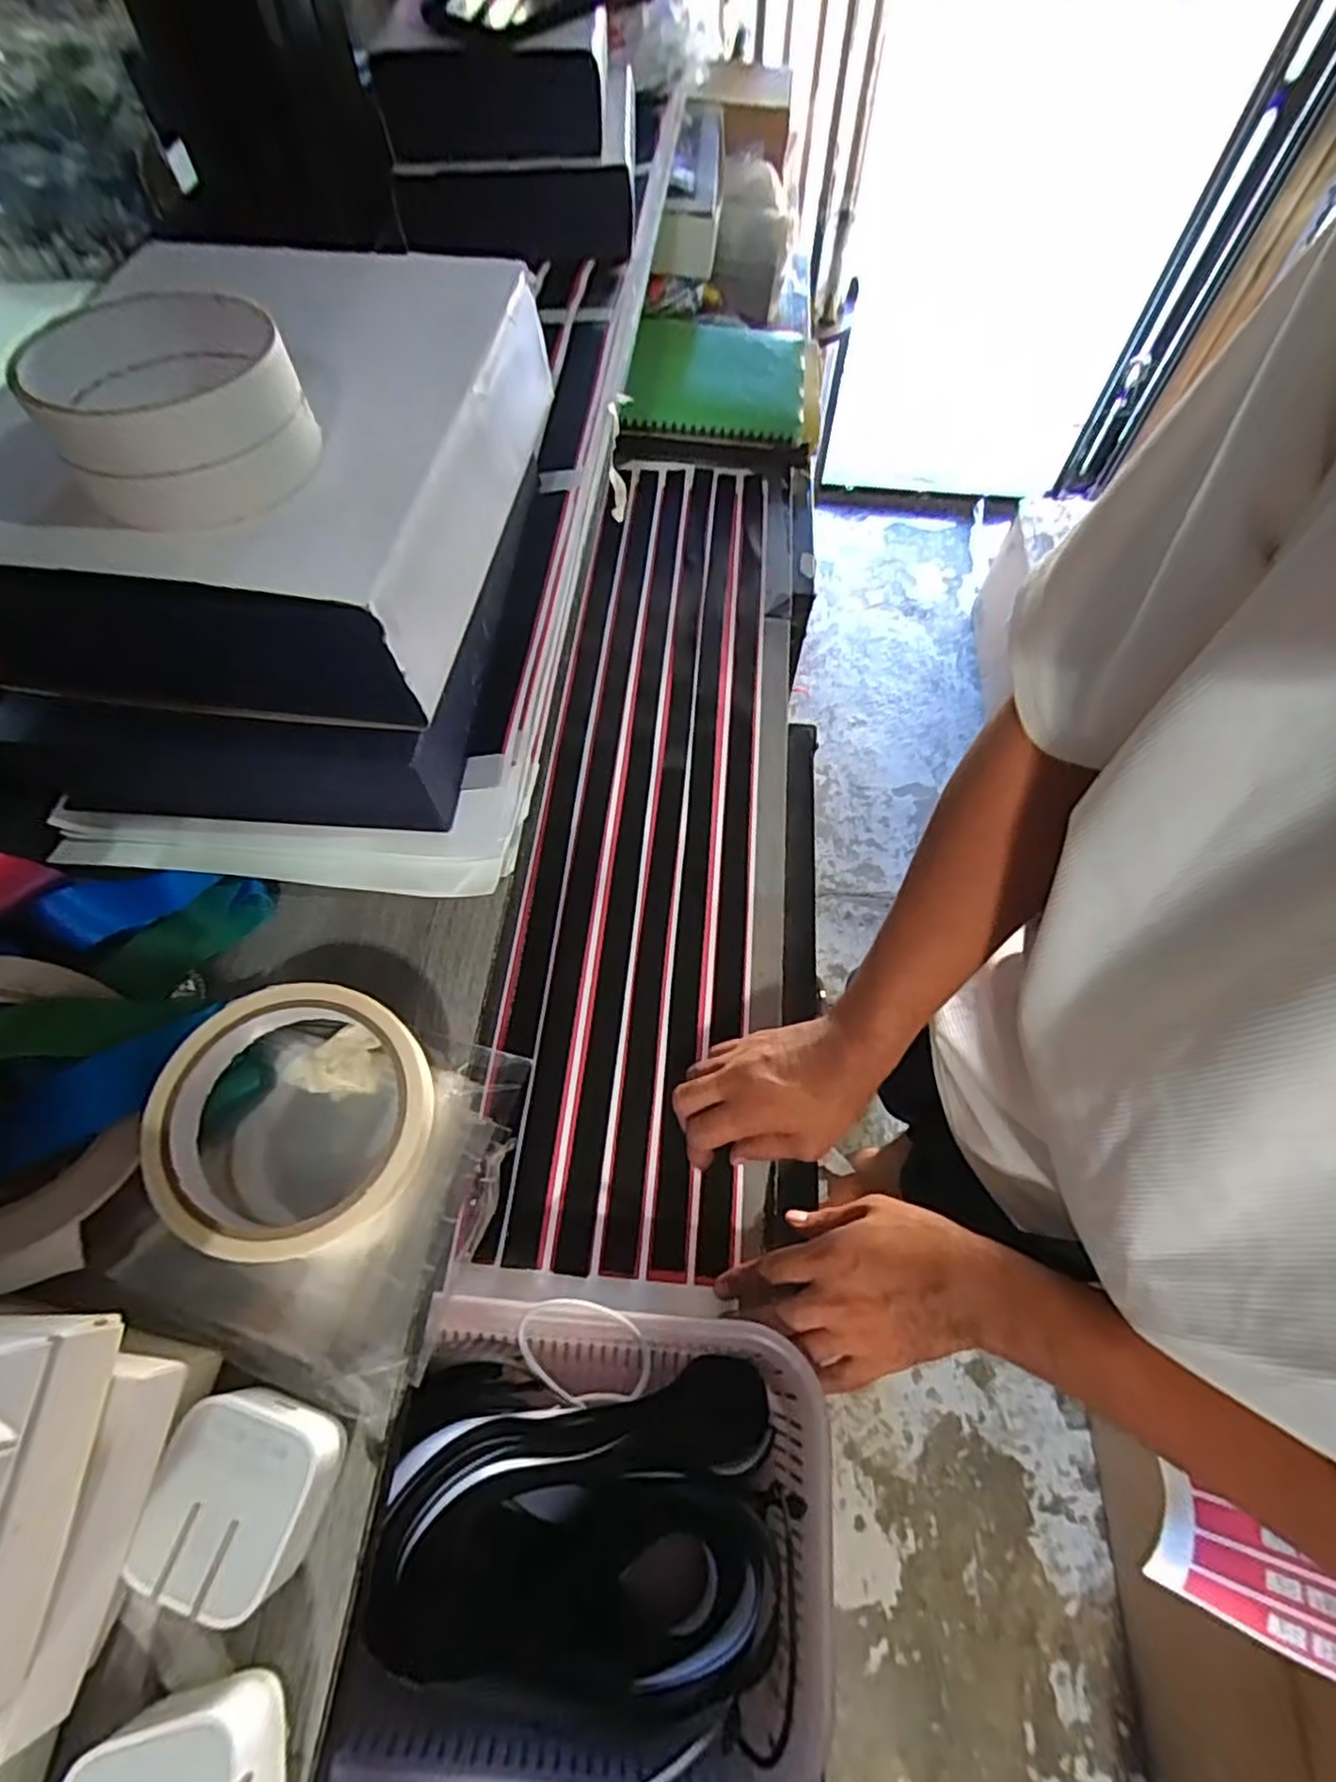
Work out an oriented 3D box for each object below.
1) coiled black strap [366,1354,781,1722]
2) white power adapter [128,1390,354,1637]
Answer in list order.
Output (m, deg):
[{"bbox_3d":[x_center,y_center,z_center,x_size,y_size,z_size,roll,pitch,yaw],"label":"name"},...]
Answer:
[{"bbox_3d":[-0.045,0.374,0.402,0.230,0.071,0.159,-9,63,-5],"label":"coiled black strap"},{"bbox_3d":[-0.128,0.182,0.212,0.044,0.026,0.046,15,63,7],"label":"white power adapter"}]

